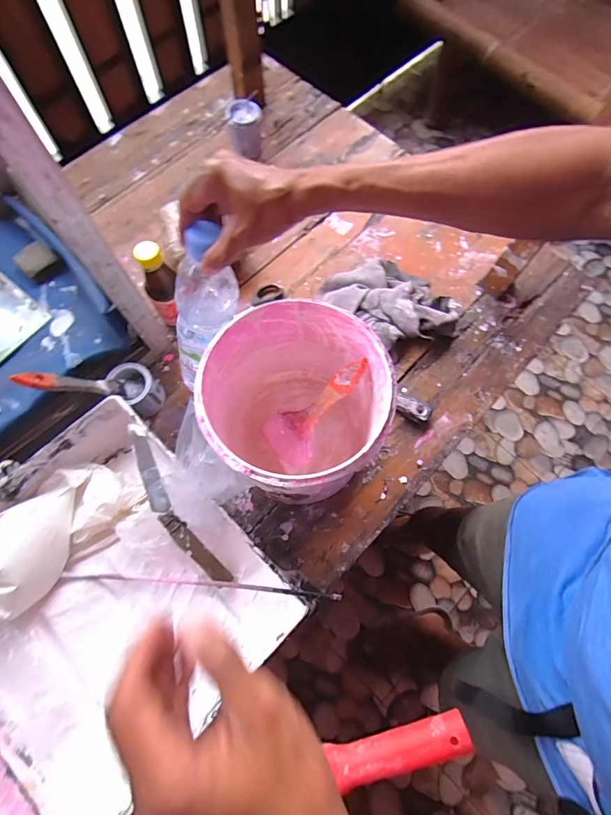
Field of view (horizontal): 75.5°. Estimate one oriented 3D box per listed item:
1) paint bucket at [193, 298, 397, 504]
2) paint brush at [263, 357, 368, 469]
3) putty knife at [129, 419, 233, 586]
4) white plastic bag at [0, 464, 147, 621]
[{"bbox_3d":[-0.012,0.008,0.444,0.175,0.185,0.177,0,72,-1],"label":"paint bucket"},{"bbox_3d":[0.012,0.004,0.453,0.067,0.013,0.161,50,121,14],"label":"paint brush"},{"bbox_3d":[-0.150,0.109,0.439,0.030,0.032,0.199,-32,75,-11],"label":"putty knife"},{"bbox_3d":[-0.298,0.143,0.446,0.214,0.052,0.109,-42,77,-14],"label":"white plastic bag"}]

